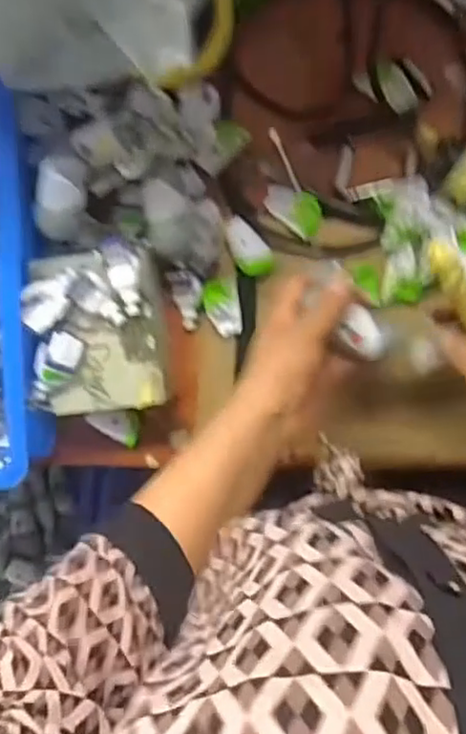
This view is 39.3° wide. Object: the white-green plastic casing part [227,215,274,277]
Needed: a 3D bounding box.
[{"bbox_3d":[0.012,-0.095,0.518,0.027,0.007,0.051,-31,97,6],"label":"white-green plastic casing part"}]

